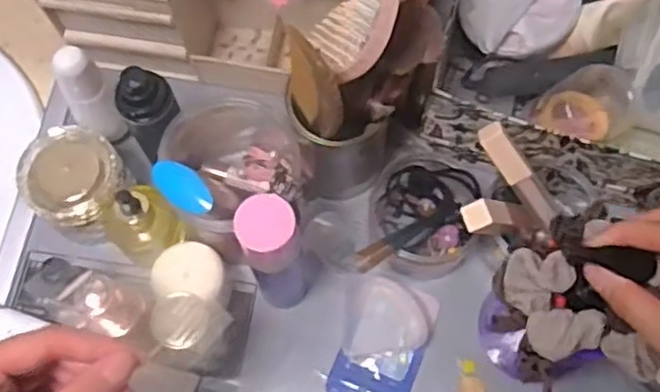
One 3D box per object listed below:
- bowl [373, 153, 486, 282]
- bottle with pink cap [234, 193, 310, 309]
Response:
[{"bbox_3d":[0.072,0.013,0.560,0.079,0.054,0.088,20,71,8],"label":"bowl"},{"bbox_3d":[-0.035,0.040,0.489,0.037,0.149,0.034,0,69,1],"label":"bottle with pink cap"}]

